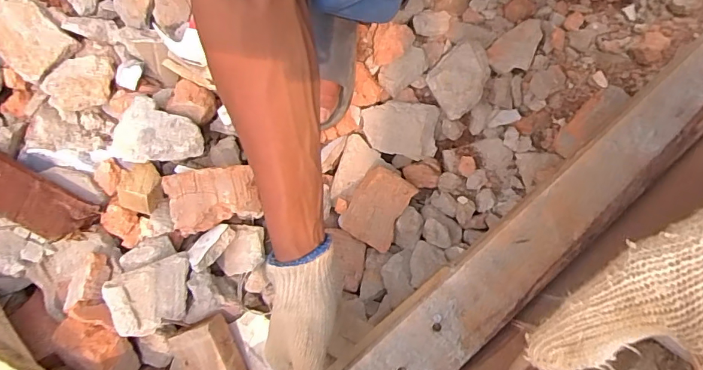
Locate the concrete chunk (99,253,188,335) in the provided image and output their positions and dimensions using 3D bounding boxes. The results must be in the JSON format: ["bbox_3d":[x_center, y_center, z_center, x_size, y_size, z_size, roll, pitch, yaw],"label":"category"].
[{"bbox_3d":[-0.220,0.122,0.515,0.088,0.029,0.072,-23,79,-5],"label":"concrete chunk"}]

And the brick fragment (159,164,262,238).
[{"bbox_3d":[-0.161,0.014,0.546,0.104,0.045,0.070,-11,78,-2],"label":"brick fragment"}]

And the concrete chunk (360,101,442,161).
[{"bbox_3d":[0.056,-0.068,0.549,0.091,0.019,0.062,12,78,2],"label":"concrete chunk"}]

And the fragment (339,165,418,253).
[{"bbox_3d":[0.030,0.024,0.537,0.059,0.041,0.085,30,93,-13],"label":"fragment"}]

